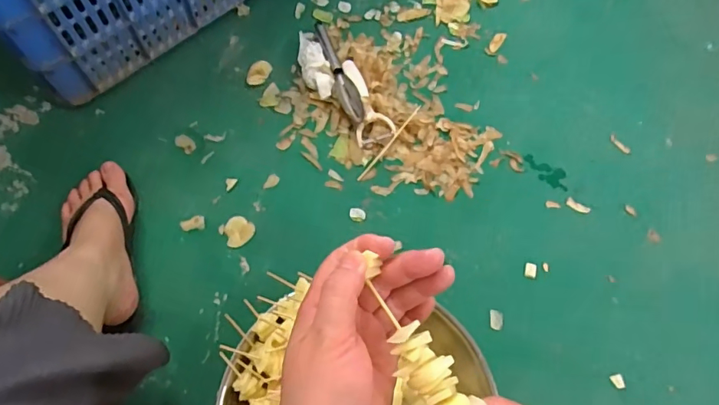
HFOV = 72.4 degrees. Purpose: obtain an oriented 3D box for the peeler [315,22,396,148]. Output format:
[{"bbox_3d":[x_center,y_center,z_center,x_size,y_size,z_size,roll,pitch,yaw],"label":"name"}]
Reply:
[{"bbox_3d":[-0.022,-0.204,0.797,0.060,0.030,0.250,-23,69,-10],"label":"peeler"}]

